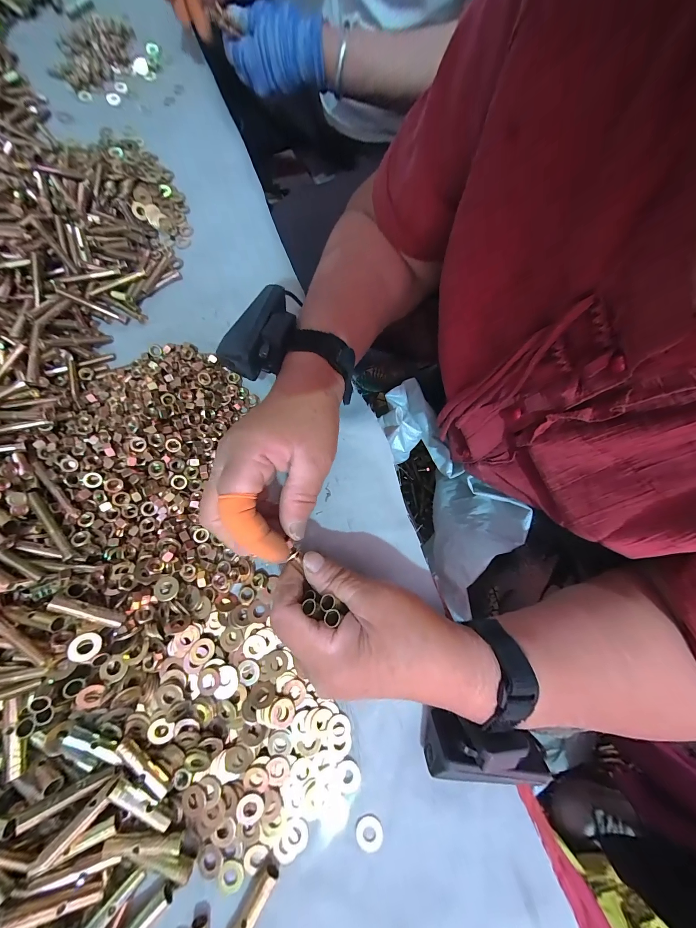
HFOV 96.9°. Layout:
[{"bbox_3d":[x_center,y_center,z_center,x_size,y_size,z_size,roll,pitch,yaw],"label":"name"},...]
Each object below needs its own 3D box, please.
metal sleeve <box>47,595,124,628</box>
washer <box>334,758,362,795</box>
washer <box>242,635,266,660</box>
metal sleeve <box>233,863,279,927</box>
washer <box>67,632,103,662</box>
[{"bbox_3d":[-0.170,0.097,0.202,0.042,0.005,0.008,29,73,-17],"label":"metal sleeve"},{"bbox_3d":[0.000,0.211,0.208,0.017,0.004,0.018,0,73,-1],"label":"washer"},{"bbox_3d":[-0.069,0.135,0.228,0.017,0.004,0.015,-19,74,-7],"label":"washer"},{"bbox_3d":[-0.058,0.268,0.184,0.009,0.009,0.046,32,75,8],"label":"metal sleeve"},{"bbox_3d":[-0.170,0.118,0.199,0.017,0.005,0.016,15,66,-37],"label":"washer"}]

